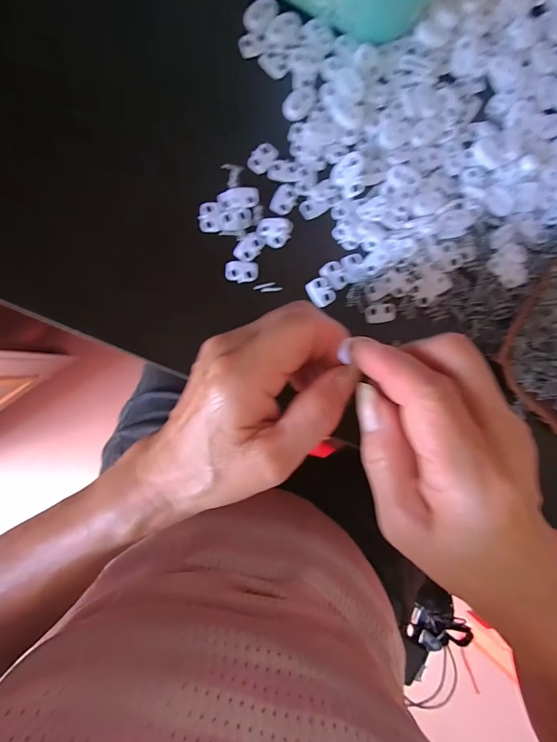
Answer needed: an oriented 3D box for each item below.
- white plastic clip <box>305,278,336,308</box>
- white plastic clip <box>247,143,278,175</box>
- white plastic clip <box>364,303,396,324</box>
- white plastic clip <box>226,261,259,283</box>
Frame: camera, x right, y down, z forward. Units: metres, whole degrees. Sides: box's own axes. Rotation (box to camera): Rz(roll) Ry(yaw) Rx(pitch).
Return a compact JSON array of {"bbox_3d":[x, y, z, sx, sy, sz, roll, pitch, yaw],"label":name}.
[{"bbox_3d":[0.028,-0.053,0.248,0.015,0.004,0.020,-36,93,-4],"label":"white plastic clip"},{"bbox_3d":[-0.011,-0.141,0.245,0.014,0.004,0.022,42,87,-4],"label":"white plastic clip"},{"bbox_3d":[0.069,-0.039,0.250,0.021,0.004,0.013,-7,91,-4],"label":"white plastic clip"},{"bbox_3d":[-0.024,-0.065,0.245,0.021,0.004,0.013,1,90,-5],"label":"white plastic clip"}]

